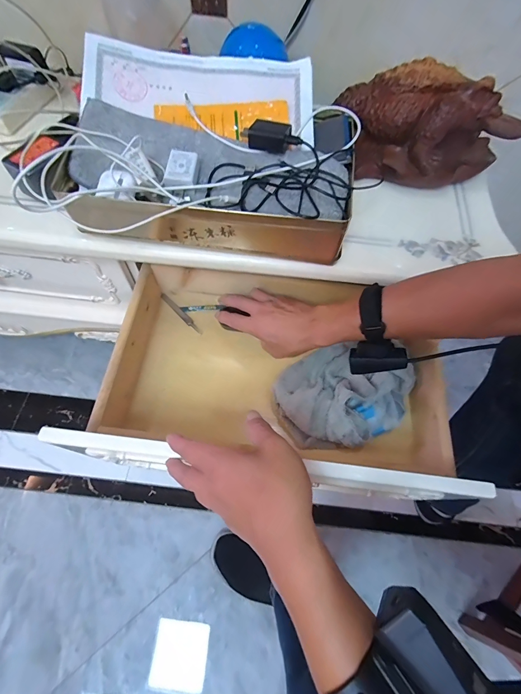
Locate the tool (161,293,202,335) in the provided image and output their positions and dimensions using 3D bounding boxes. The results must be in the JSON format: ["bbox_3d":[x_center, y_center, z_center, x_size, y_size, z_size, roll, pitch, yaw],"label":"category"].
[{"bbox_3d":[-0.142,-0.060,0.585,0.013,0.007,0.108,-39,71,-20],"label":"tool"}]

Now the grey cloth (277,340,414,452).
[{"bbox_3d":[0.130,0.069,0.489,0.211,0.060,0.149,1,63,-3],"label":"grey cloth"}]

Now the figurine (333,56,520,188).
[{"bbox_3d":[0.241,-0.316,0.472,0.250,0.112,0.114,1,63,-3],"label":"figurine"}]

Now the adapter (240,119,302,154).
[{"bbox_3d":[0.012,-0.268,0.413,0.074,0.018,0.035,8,63,0],"label":"adapter"}]

